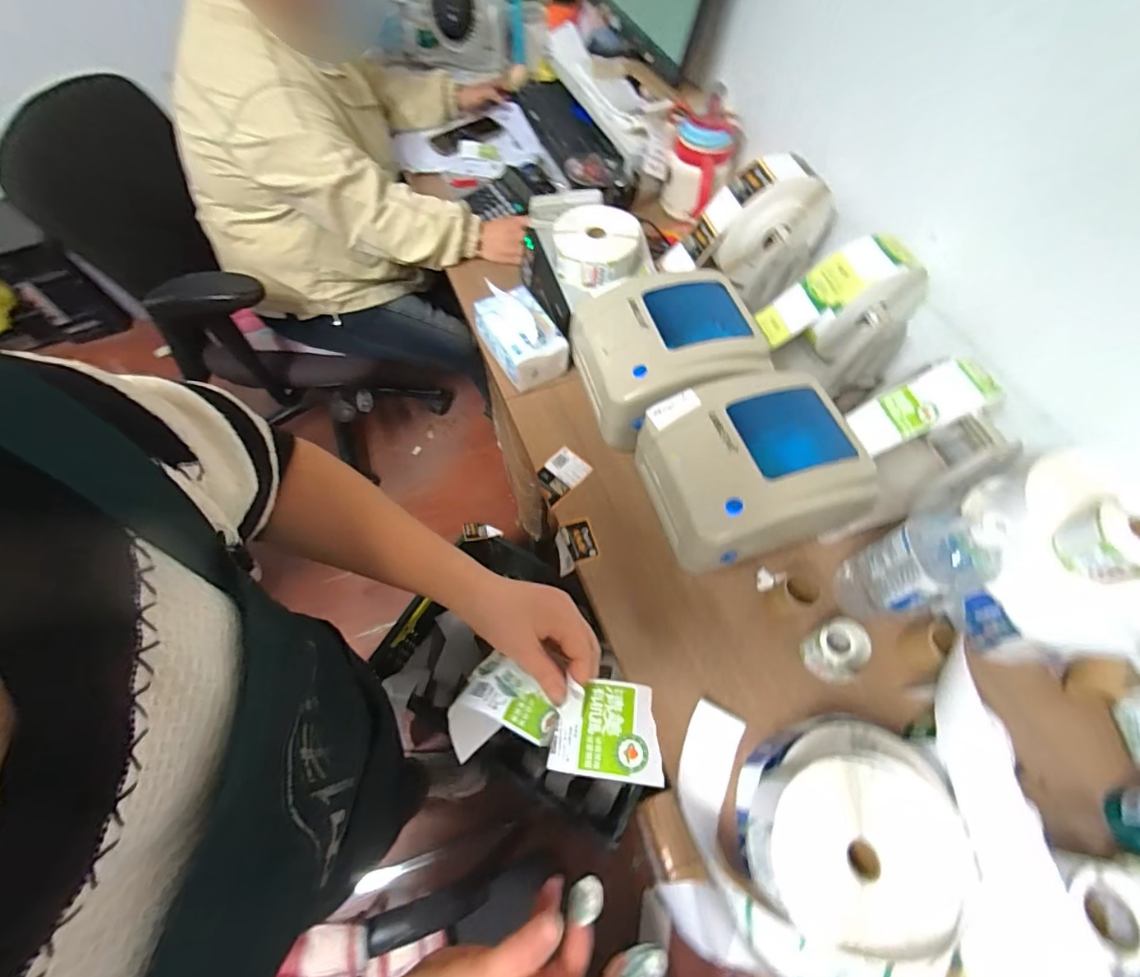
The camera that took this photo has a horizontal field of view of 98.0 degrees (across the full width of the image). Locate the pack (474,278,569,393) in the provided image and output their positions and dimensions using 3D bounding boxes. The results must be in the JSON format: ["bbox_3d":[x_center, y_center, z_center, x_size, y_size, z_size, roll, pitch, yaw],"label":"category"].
[{"bbox_3d":[-0.082,-0.247,0.790,0.098,0.075,0.149,-27,66,-15],"label":"pack"}]

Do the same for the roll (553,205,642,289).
[{"bbox_3d":[0.043,-0.368,0.786,0.128,0.080,0.135,1,62,-1],"label":"roll"}]

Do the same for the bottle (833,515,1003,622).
[{"bbox_3d":[0.386,0.093,0.566,0.076,0.189,0.083,-14,64,-9],"label":"bottle"}]

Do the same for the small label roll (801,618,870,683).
[{"bbox_3d":[0.313,0.190,0.590,0.058,0.052,0.066,32,66,14],"label":"small label roll"}]

